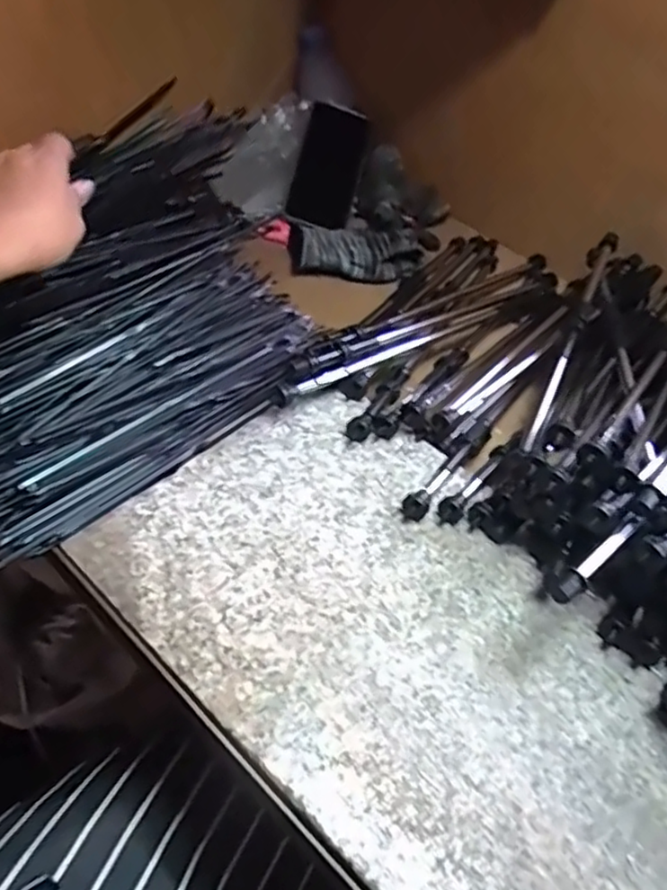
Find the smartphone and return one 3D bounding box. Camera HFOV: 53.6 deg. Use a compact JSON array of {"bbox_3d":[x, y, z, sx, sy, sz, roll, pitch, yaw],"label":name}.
[{"bbox_3d":[-0.006,-0.312,0.743,0.069,0.128,0.012,12,6,-15],"label":"smartphone"}]

